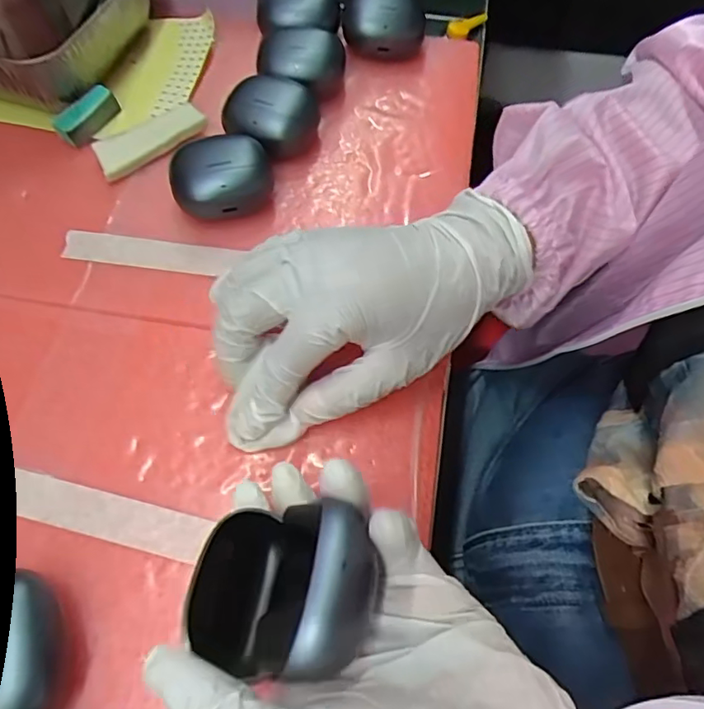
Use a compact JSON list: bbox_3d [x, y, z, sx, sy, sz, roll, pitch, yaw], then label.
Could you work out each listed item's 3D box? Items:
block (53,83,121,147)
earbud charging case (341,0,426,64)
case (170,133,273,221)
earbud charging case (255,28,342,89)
[{"bbox_3d":[-0.162,-0.147,0.334,0.015,0.015,0.040,29,66,12],"label":"block"},{"bbox_3d":[0.023,-0.224,0.377,0.053,0.037,0.034,-11,64,-7],"label":"earbud charging case"},{"bbox_3d":[-0.074,-0.099,0.312,0.054,0.030,0.043,-17,65,-10],"label":"case"},{"bbox_3d":[-0.034,-0.189,0.358,0.054,0.029,0.045,2,63,-1],"label":"earbud charging case"}]

